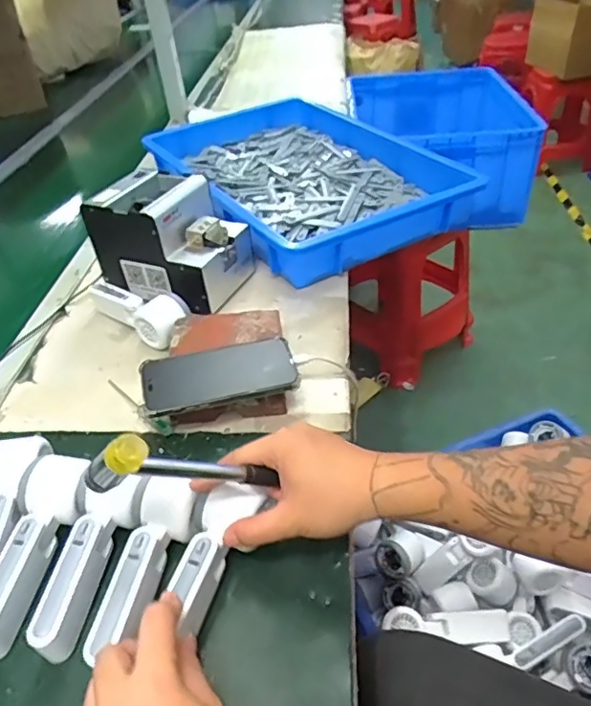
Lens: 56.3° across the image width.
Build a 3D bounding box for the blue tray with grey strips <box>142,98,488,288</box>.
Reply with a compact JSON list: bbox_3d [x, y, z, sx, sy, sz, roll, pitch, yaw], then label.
[{"bbox_3d":[0.000,-0.316,0.973,0.378,0.088,0.549,-23,43,-20],"label":"blue tray with grey strips"}]

